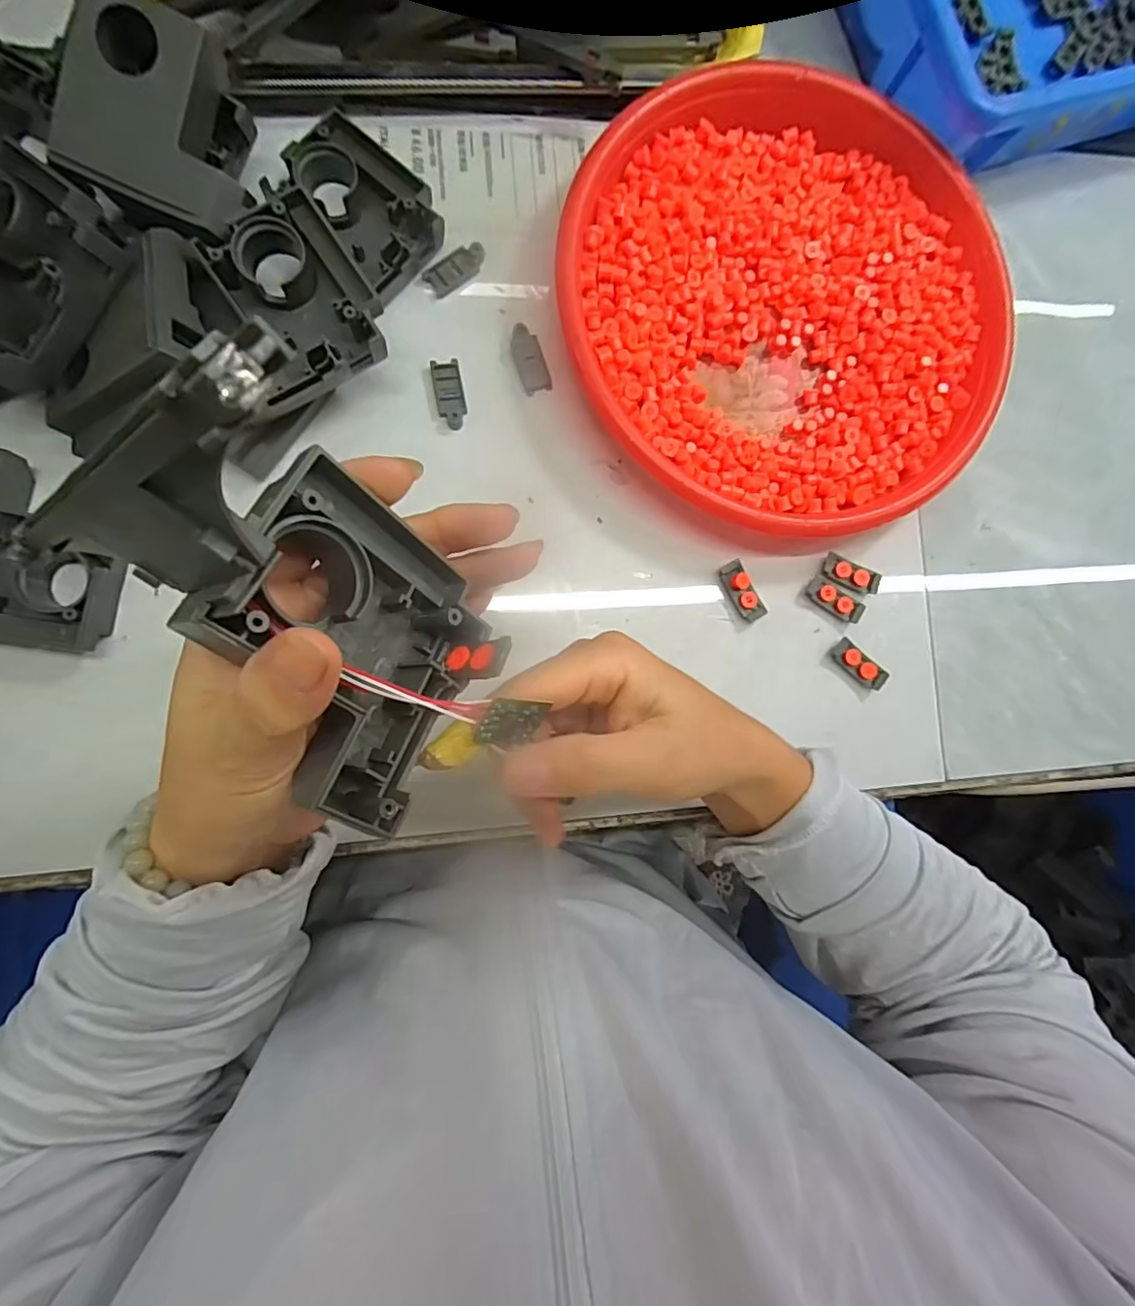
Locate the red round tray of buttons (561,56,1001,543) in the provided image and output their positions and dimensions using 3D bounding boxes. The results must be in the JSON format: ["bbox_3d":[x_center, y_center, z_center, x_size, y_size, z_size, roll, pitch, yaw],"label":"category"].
[{"bbox_3d":[0.124,-0.193,0.317,0.245,0.030,0.247,0,87,-9],"label":"red round tray of buttons"}]

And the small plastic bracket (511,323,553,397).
[{"bbox_3d":[-0.020,-0.159,0.307,0.016,0.004,0.034,-21,103,-9],"label":"small plastic bracket"}]

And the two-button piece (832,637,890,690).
[{"bbox_3d":[0.167,0.007,0.324,0.035,0.010,0.013,42,82,-5],"label":"two-button piece"}]

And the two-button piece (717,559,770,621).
[{"bbox_3d":[0.098,-0.034,0.315,0.014,0.006,0.035,-31,92,-9],"label":"two-button piece"}]

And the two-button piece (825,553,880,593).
[{"bbox_3d":[0.165,-0.045,0.325,0.037,0.004,0.015,21,85,-7],"label":"two-button piece"}]

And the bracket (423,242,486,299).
[{"bbox_3d":[-0.059,-0.207,0.304,0.036,0.005,0.016,-37,93,-8],"label":"bracket"}]

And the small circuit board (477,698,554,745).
[{"bbox_3d":[-0.018,0.023,0.183,0.004,0.027,0.015,40,105,35],"label":"small circuit board"}]

